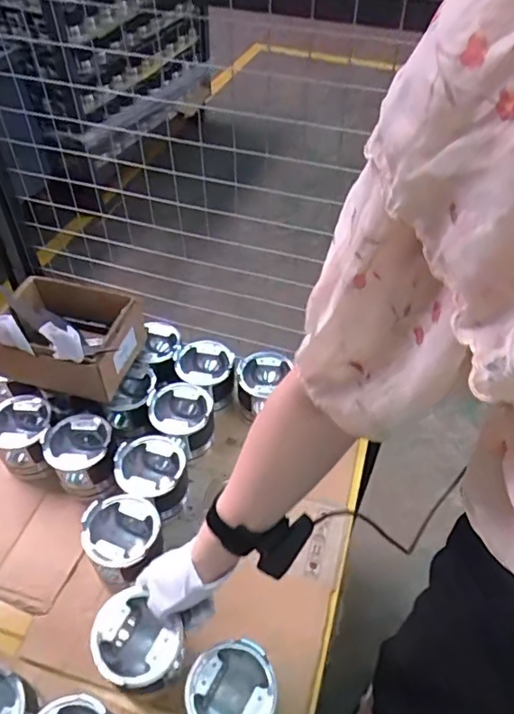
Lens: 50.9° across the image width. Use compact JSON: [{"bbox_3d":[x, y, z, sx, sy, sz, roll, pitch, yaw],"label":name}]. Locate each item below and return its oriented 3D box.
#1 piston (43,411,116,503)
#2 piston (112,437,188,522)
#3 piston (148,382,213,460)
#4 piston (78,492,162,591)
[{"bbox_3d":[-0.266,0.159,0.830,0.094,0.108,0.095,1,48,-1],"label":"piston"},{"bbox_3d":[-0.154,0.183,0.809,0.100,0.098,0.104,-5,48,-6],"label":"piston"},{"bbox_3d":[-0.119,0.101,0.876,0.094,0.096,0.103,1,48,-1],"label":"piston"},{"bbox_3d":[-0.178,0.254,0.735,0.099,0.097,0.104,1,48,-1],"label":"piston"}]

